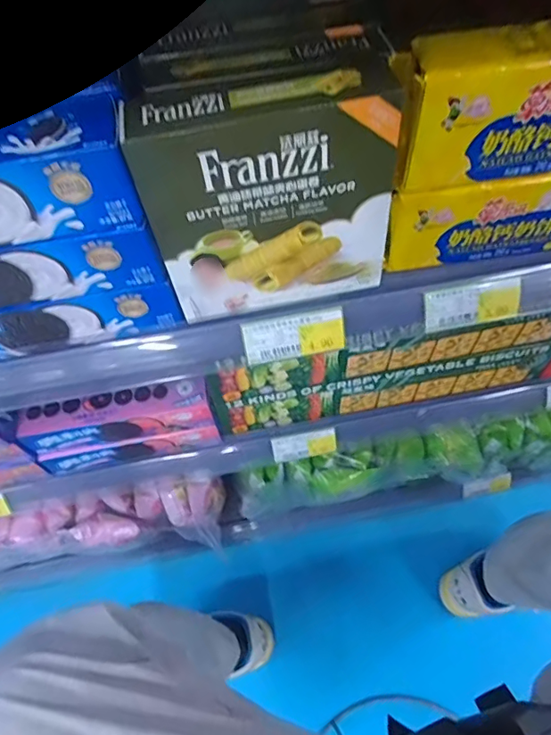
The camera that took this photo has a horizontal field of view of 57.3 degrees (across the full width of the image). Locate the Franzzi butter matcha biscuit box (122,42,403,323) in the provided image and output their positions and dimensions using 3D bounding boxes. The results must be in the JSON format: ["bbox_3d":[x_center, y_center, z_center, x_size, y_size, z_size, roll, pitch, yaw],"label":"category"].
[{"bbox_3d":[-0.004,-0.112,0.340,0.155,0.155,0.066,-16,62,-7],"label":"Franzzi butter matcha biscuit box"}]

